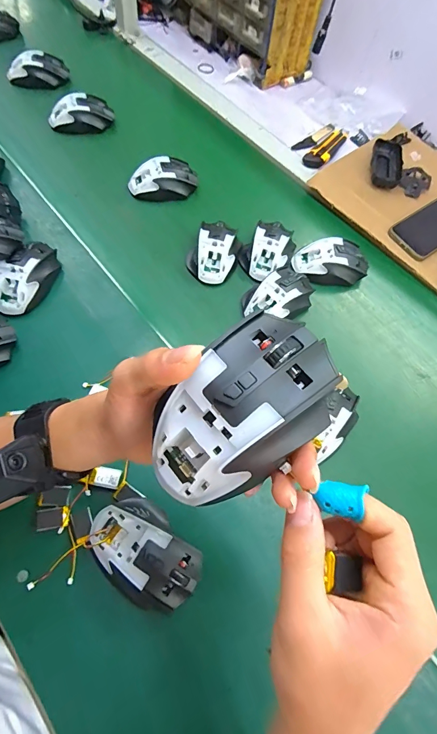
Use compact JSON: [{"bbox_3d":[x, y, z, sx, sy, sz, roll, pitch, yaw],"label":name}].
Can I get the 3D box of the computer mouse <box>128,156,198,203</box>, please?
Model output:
[{"bbox_3d":[-0.095,-0.321,0.616,0.120,0.040,0.070,-7,65,-9],"label":"computer mouse"}]

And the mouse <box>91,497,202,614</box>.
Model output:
[{"bbox_3d":[-0.073,0.181,0.349,0.114,0.034,0.071,41,69,15],"label":"mouse"}]

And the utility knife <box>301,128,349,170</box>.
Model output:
[{"bbox_3d":[0.211,-0.433,0.704,0.046,0.019,0.144,31,65,10],"label":"utility knife"}]

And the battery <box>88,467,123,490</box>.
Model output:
[{"bbox_3d":[-0.125,0.121,0.394,0.033,0.004,0.020,9,63,-1],"label":"battery"}]

